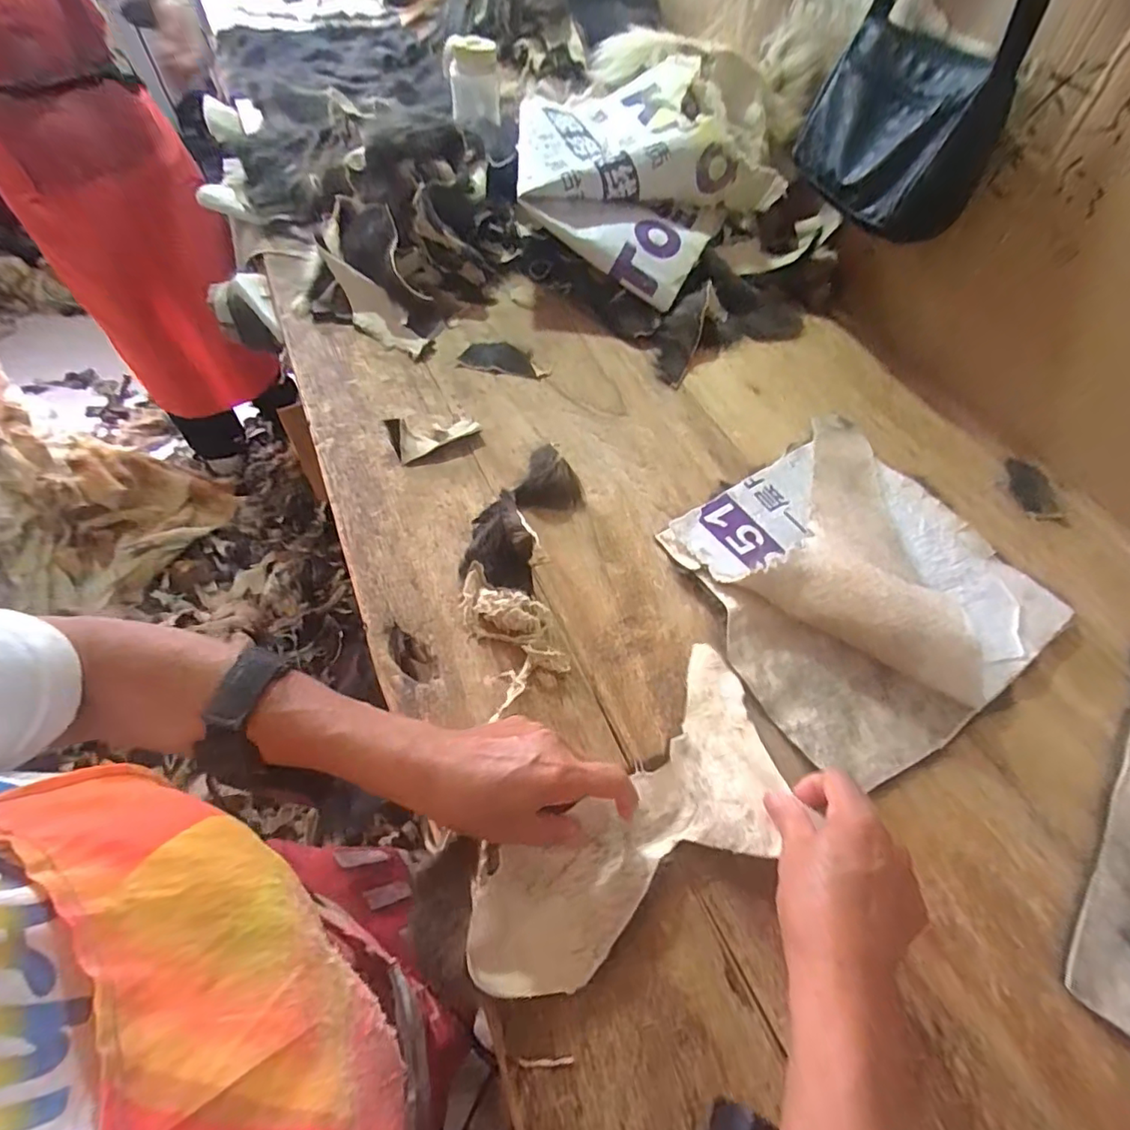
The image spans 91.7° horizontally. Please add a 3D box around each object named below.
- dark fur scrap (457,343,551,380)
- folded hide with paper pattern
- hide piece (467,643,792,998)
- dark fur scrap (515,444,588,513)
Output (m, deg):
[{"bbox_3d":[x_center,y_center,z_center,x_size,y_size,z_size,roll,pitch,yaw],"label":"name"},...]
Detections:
[{"bbox_3d":[-0.072,-0.252,0.669,0.107,0.006,0.053,9,54,1],"label":"dark fur scrap"},{"bbox_3d":[0.263,-0.005,0.494,0.327,0.058,0.293,-28,62,-23],"label":"folded hide with paper pattern"},{"bbox_3d":[0.054,0.169,0.360,0.252,0.028,0.112,-34,64,-23],"label":"hide piece"},{"bbox_3d":[-0.013,-0.083,0.536,0.066,0.042,0.047,5,54,-2],"label":"dark fur scrap"}]

